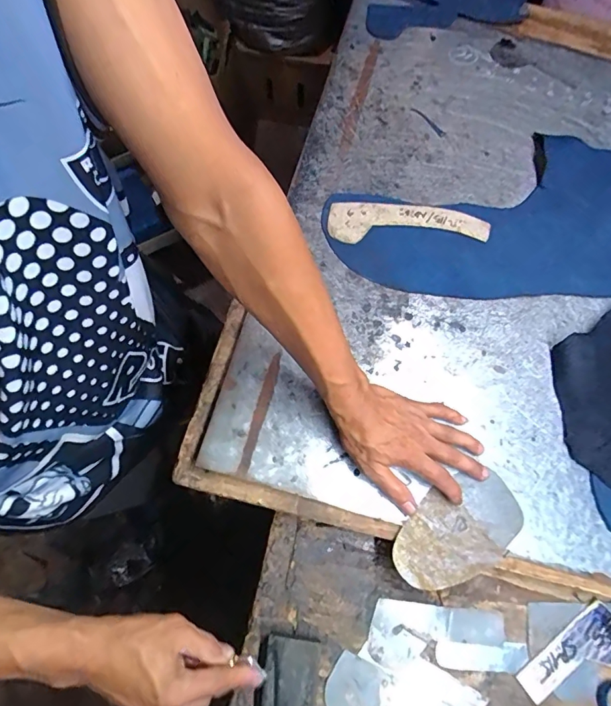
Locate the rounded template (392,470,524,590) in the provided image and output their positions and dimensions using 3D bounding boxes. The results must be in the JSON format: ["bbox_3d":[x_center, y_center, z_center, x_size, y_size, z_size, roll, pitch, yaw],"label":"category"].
[{"bbox_3d":[0.158,0.184,0.459,0.147,0.005,0.084,-24,75,-16],"label":"rounded template"}]

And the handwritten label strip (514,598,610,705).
[{"bbox_3d":[0.272,0.306,0.455,0.121,0.004,0.036,-35,82,-11],"label":"handwritten label strip"}]

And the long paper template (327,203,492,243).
[{"bbox_3d":[0.132,-0.170,0.570,0.205,0.007,0.052,-2,79,-4],"label":"long paper template"}]

